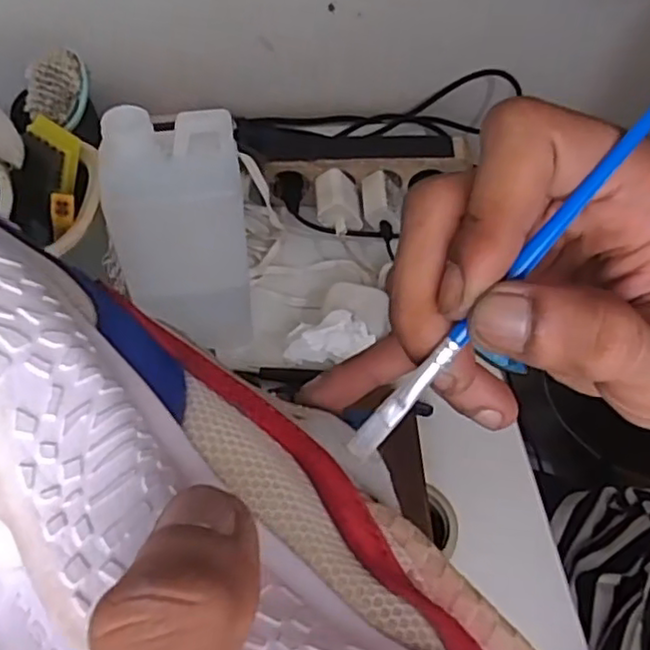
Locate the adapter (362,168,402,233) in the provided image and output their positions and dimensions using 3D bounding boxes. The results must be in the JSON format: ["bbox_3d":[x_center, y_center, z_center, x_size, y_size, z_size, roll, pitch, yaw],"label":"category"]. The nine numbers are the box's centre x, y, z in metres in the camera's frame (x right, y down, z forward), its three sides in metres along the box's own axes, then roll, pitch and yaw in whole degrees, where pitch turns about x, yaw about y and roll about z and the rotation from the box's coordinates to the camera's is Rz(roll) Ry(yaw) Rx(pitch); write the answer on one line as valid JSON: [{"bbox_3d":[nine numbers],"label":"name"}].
[{"bbox_3d":[0.054,-0.116,0.610,0.038,0.028,0.057,3,54,0],"label":"adapter"}]

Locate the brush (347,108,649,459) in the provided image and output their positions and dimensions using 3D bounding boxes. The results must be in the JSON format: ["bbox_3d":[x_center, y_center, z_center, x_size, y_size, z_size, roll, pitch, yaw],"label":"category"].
[{"bbox_3d":[0.060,-0.028,0.163,0.006,0.004,0.164,45,102,26],"label":"brush"}]

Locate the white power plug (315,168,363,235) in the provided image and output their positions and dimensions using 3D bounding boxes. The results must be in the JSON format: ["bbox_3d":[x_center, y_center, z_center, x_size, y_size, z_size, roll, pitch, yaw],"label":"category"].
[{"bbox_3d":[0.012,-0.115,0.606,0.041,0.030,0.057,-4,54,-5],"label":"white power plug"}]

